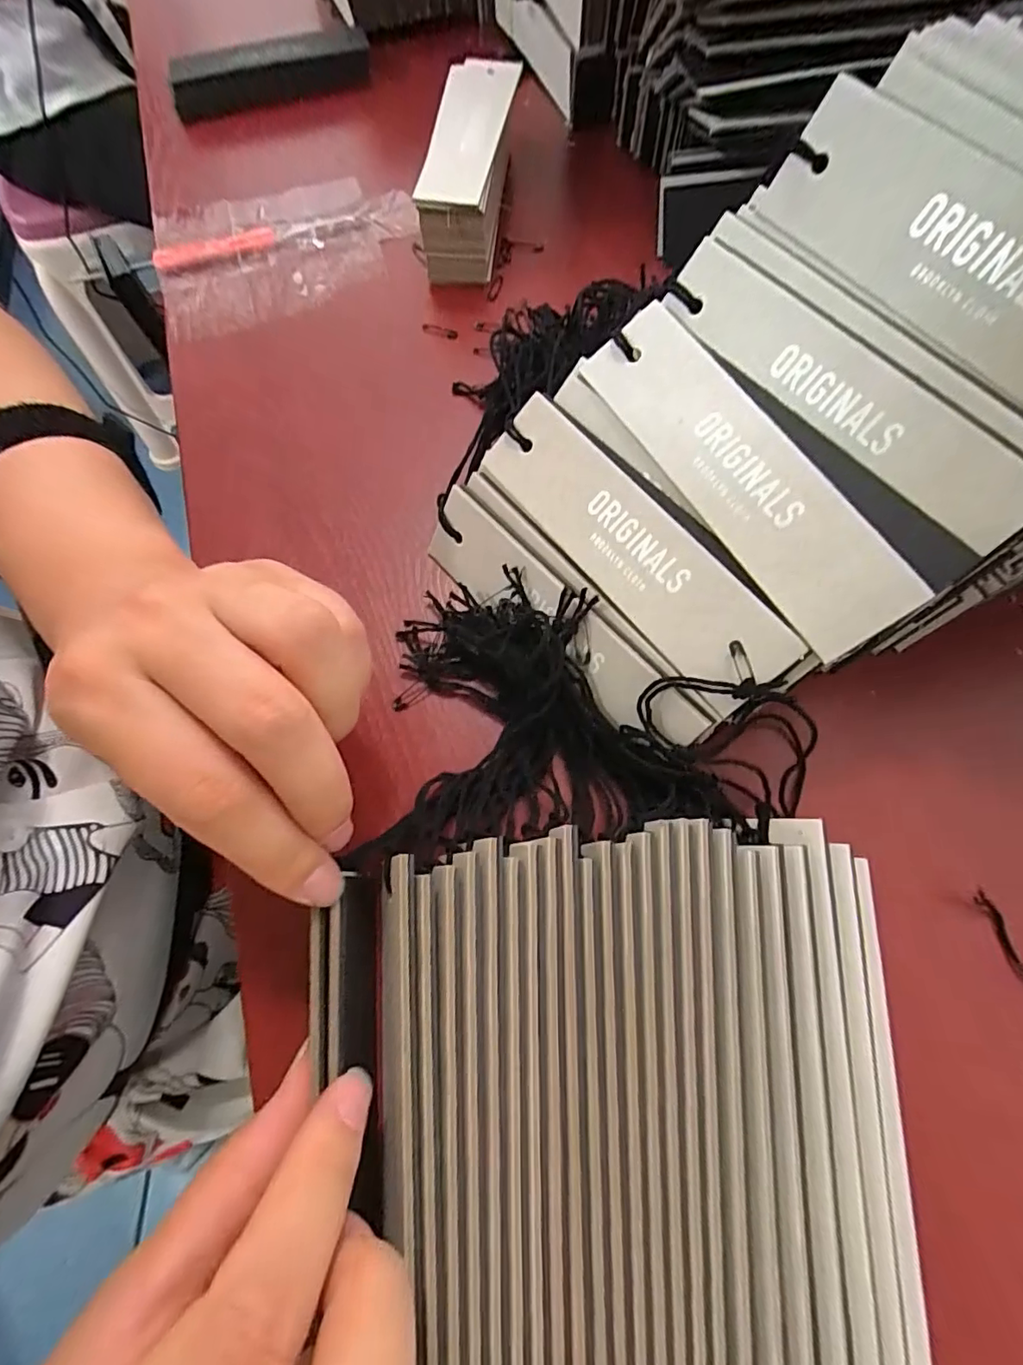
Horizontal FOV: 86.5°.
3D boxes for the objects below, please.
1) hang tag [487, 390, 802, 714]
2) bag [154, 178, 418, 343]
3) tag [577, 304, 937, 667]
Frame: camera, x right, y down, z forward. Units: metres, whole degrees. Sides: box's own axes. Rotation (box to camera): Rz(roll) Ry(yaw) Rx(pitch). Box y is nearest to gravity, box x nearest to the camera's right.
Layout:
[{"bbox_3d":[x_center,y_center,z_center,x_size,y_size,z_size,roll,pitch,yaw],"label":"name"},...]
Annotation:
[{"bbox_3d":[0.037,-0.045,0.180,0.033,0.004,0.122,-46,72,21],"label":"hang tag"},{"bbox_3d":[-0.124,-0.238,0.299,0.141,0.011,0.105,-13,70,-4],"label":"bag"},{"bbox_3d":[0.069,-0.064,0.166,0.031,0.004,0.123,-38,75,17],"label":"tag"}]

